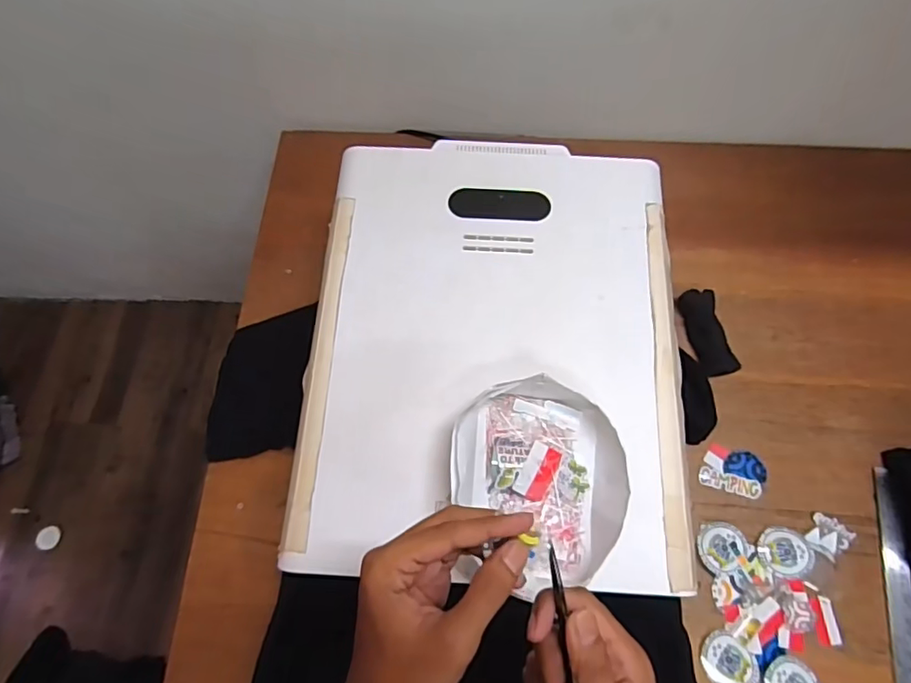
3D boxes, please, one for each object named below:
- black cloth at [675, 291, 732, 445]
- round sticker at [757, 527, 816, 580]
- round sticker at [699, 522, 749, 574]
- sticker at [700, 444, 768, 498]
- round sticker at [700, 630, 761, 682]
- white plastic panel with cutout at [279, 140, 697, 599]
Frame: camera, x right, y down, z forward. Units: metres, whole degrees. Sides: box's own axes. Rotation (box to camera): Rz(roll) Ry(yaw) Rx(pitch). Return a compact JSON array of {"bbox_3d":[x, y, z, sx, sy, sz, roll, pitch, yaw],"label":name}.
[{"bbox_3d":[0.357,-0.012,0.766,0.048,0.024,0.126,-11,68,-3],"label":"black cloth"},{"bbox_3d":[0.409,0.261,0.665,0.063,0.004,0.058,-2,71,5],"label":"round sticker"},{"bbox_3d":[0.332,0.255,0.666,0.062,0.006,0.059,1,66,-2],"label":"round sticker"},{"bbox_3d":[0.366,0.170,0.709,0.079,0.005,0.058,14,75,7],"label":"sticker"},{"bbox_3d":[0.318,0.374,0.622,0.057,0.005,0.069,-42,73,-14],"label":"round sticker"},{"bbox_3d":[0.043,-0.012,0.601,0.399,0.020,0.502,2,68,2],"label":"white plastic panel with cutout"}]

